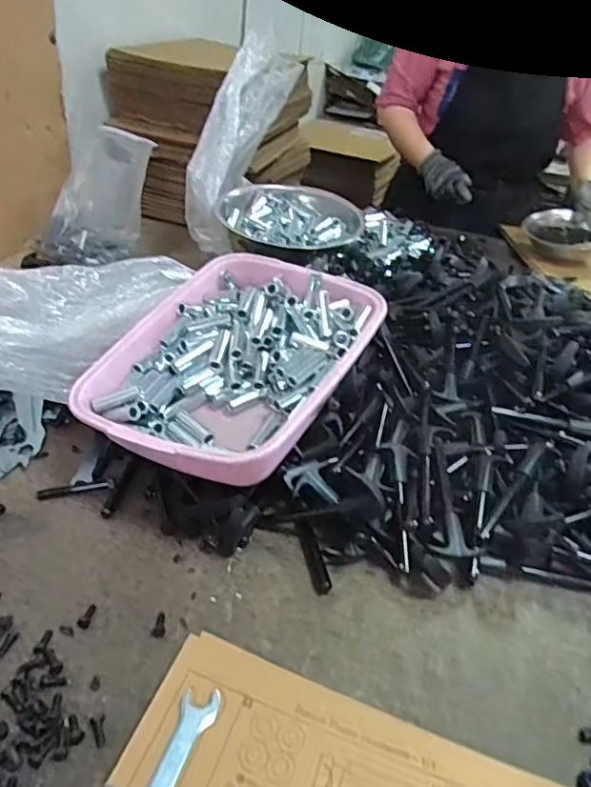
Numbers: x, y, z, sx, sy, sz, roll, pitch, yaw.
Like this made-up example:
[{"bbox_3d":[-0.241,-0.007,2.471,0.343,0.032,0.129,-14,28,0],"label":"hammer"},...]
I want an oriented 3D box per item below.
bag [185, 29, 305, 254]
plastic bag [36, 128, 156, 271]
[{"bbox_3d":[-0.099,-0.438,0.995,0.089,0.382,0.128,20,-4,21],"label":"bag"},{"bbox_3d":[-0.362,-0.348,1.036,0.216,0.191,0.138,-11,39,-23],"label":"plastic bag"}]

